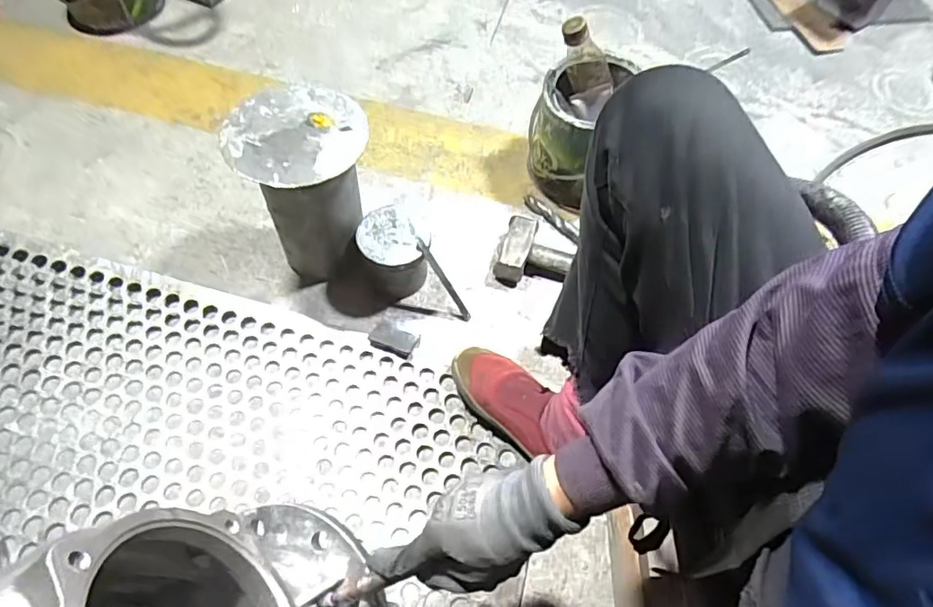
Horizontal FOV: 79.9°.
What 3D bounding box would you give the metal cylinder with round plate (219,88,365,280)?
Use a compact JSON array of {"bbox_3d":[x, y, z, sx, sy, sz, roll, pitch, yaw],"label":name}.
[{"bbox_3d":[-0.192,-0.135,0.691,0.143,0.213,0.141,-9,61,-9],"label":"metal cylinder with round plate"}]

